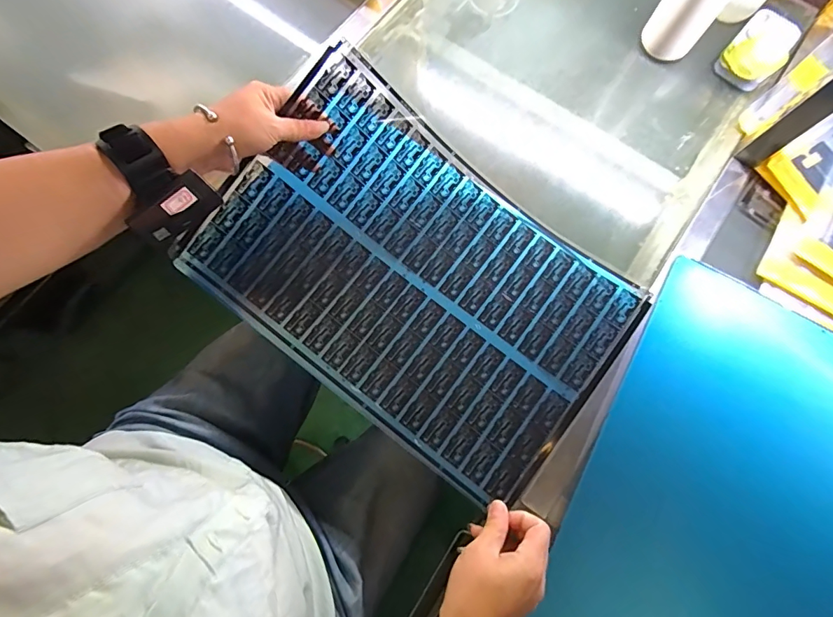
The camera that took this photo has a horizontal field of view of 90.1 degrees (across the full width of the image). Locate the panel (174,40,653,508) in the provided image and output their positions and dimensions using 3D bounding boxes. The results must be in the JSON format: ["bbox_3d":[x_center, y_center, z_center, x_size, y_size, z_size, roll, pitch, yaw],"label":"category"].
[{"bbox_3d":[0.009,-0.031,0.427,0.412,0.098,0.285,36,78,8],"label":"panel"}]

